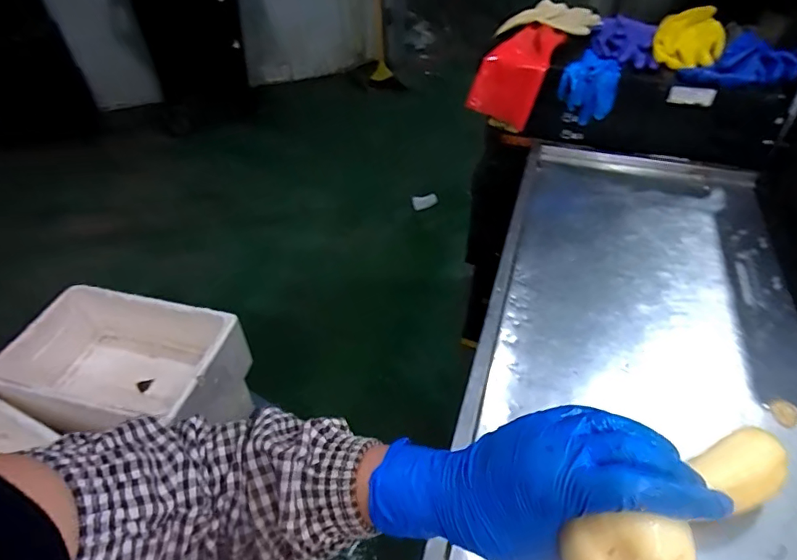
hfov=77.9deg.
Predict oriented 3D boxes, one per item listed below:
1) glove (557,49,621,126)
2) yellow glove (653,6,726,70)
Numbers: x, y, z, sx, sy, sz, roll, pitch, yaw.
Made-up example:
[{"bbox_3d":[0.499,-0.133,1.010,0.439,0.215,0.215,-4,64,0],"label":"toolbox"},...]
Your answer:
[{"bbox_3d":[0.414,-0.417,1.070,0.112,0.112,0.111,19,49,18],"label":"glove"},{"bbox_3d":[0.599,-0.500,1.016,0.122,0.022,0.193,16,68,21],"label":"yellow glove"}]

